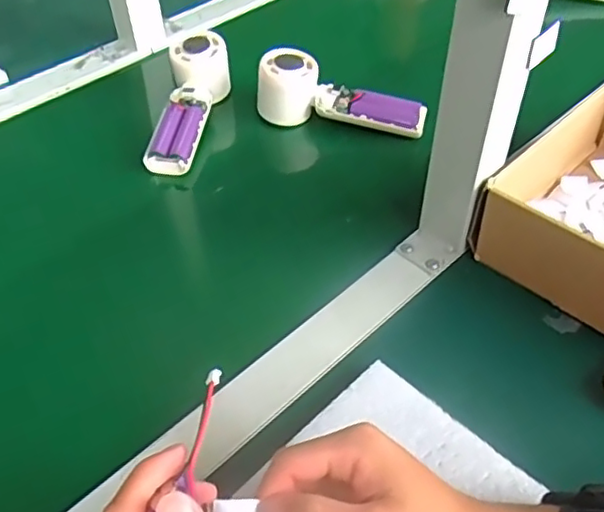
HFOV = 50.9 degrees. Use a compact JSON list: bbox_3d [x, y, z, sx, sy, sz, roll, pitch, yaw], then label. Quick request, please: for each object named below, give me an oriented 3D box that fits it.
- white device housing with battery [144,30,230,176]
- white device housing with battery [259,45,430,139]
[{"bbox_3d":[-0.112,-0.146,0.620,0.057,0.047,0.168,10,62,4],"label":"white device housing with battery"},{"bbox_3d":[0.038,-0.152,0.611,0.164,0.056,0.047,13,43,8],"label":"white device housing with battery"}]

